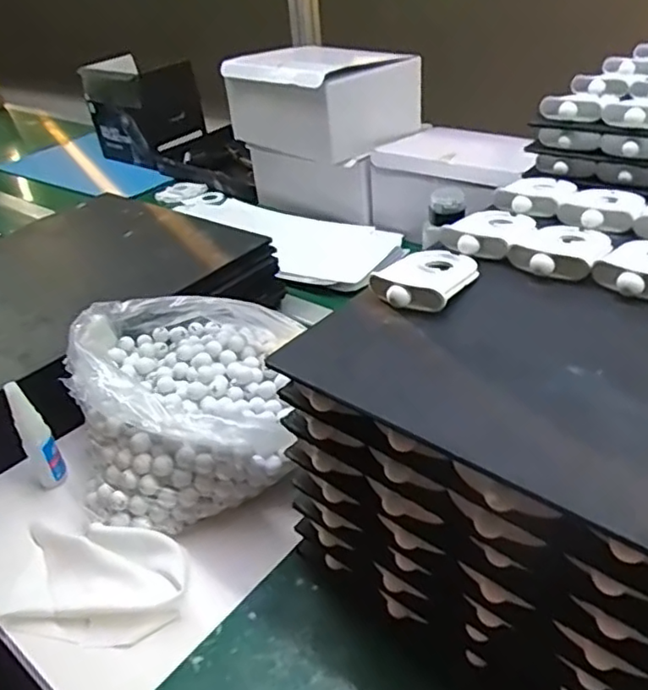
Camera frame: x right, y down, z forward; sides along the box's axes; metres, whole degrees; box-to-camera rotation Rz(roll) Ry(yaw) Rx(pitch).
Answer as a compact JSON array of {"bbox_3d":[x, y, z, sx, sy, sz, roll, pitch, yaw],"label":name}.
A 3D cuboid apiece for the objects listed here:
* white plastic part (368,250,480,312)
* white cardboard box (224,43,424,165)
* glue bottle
[{"bbox_3d":[0.076,-0.050,0.436,0.052,0.017,0.086,22,43,35],"label":"white plastic part"},{"bbox_3d":[-0.005,-0.397,1.008,0.240,0.135,0.278,-32,42,-33],"label":"white cardboard box"},{"bbox_3d":[-0.251,0.081,0.537,0.025,0.111,0.027,-23,38,-24],"label":"glue bottle"}]

